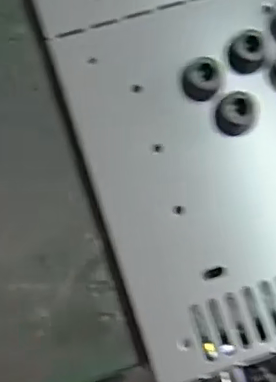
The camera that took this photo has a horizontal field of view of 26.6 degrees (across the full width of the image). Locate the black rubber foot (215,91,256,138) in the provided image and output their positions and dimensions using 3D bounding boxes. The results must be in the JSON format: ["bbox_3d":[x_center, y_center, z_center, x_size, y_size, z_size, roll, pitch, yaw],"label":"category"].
[{"bbox_3d":[0.054,-0.043,0.325,0.021,0.013,0.022,0,80,-1],"label":"black rubber foot"}]

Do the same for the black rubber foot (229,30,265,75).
[{"bbox_3d":[0.062,-0.080,0.333,0.021,0.011,0.022,0,80,-1],"label":"black rubber foot"}]

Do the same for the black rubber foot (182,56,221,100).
[{"bbox_3d":[0.036,-0.063,0.328,0.021,0.012,0.021,0,80,-1],"label":"black rubber foot"}]

